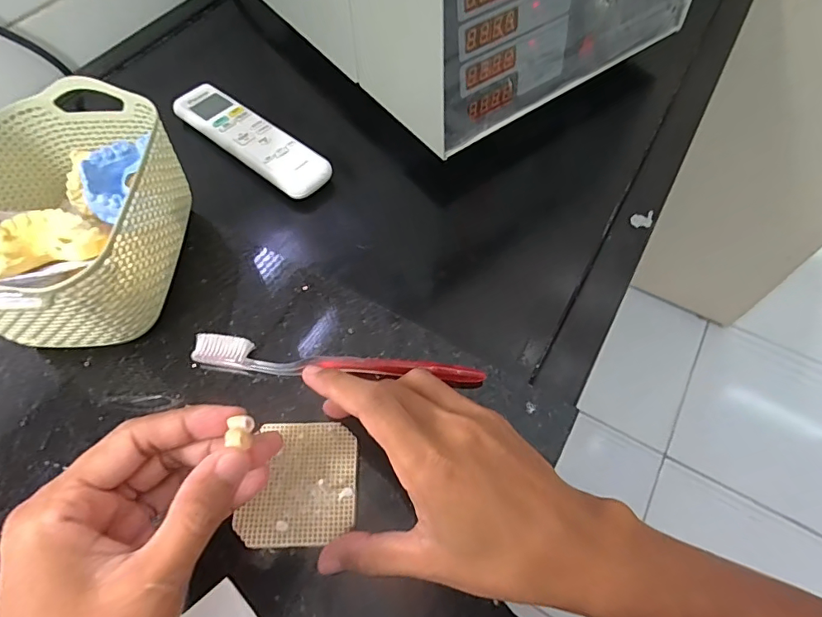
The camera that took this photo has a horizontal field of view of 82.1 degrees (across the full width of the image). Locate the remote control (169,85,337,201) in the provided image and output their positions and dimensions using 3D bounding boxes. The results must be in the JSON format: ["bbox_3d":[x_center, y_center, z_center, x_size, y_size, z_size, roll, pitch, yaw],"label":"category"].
[{"bbox_3d":[-0.149,-0.159,0.437,0.180,0.013,0.049,37,66,19],"label":"remote control"}]

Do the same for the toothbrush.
[{"bbox_3d":[-0.049,0.037,0.308,0.189,0.014,0.019,7,60,4],"label":"toothbrush"}]

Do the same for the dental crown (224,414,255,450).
[{"bbox_3d":[-0.073,0.052,0.202,0.009,0.009,0.015,-7,60,-4],"label":"dental crown"}]

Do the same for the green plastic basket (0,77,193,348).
[{"bbox_3d":[-0.229,-0.059,0.324,0.114,0.087,0.167,-2,59,-2],"label":"green plastic basket"}]

